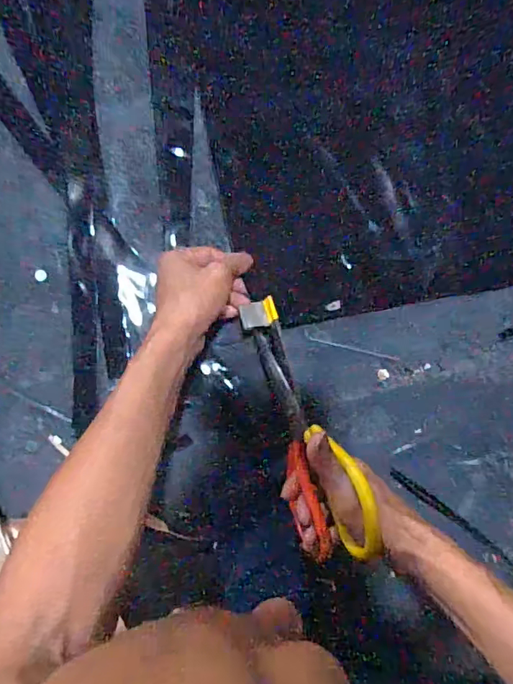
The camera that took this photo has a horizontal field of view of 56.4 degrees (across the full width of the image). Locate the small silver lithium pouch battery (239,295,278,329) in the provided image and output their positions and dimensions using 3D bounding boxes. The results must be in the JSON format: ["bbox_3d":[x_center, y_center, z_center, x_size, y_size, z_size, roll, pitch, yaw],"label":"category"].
[{"bbox_3d":[0.002,-0.027,0.457,0.036,0.005,0.026,-17,72,-10],"label":"small silver lithium pouch battery"}]

